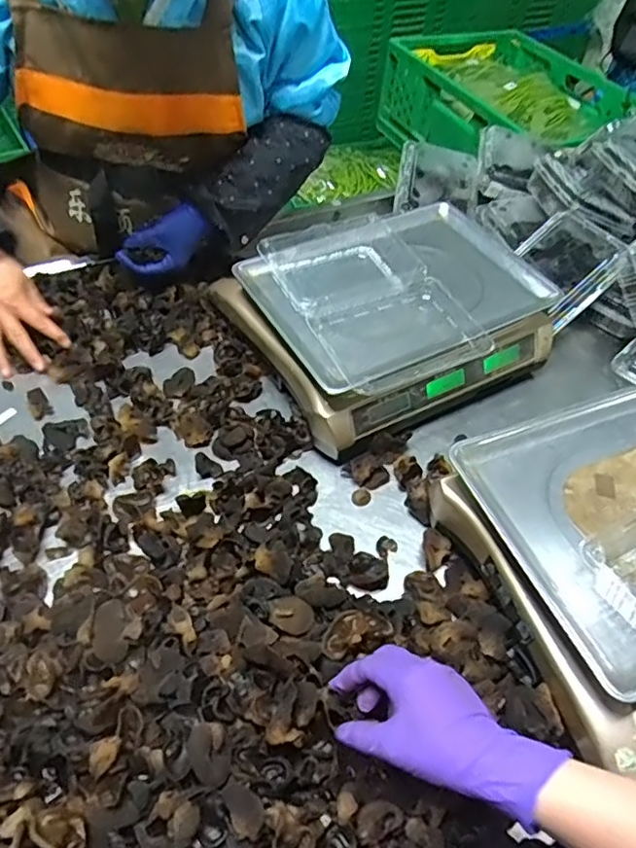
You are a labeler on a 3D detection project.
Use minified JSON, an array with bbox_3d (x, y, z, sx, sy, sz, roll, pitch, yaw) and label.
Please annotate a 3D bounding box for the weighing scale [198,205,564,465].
[{"bbox_3d":[0.094,-0.157,0.794,0.345,0.105,0.345,-24,56,-21],"label":"weighing scale"}]

